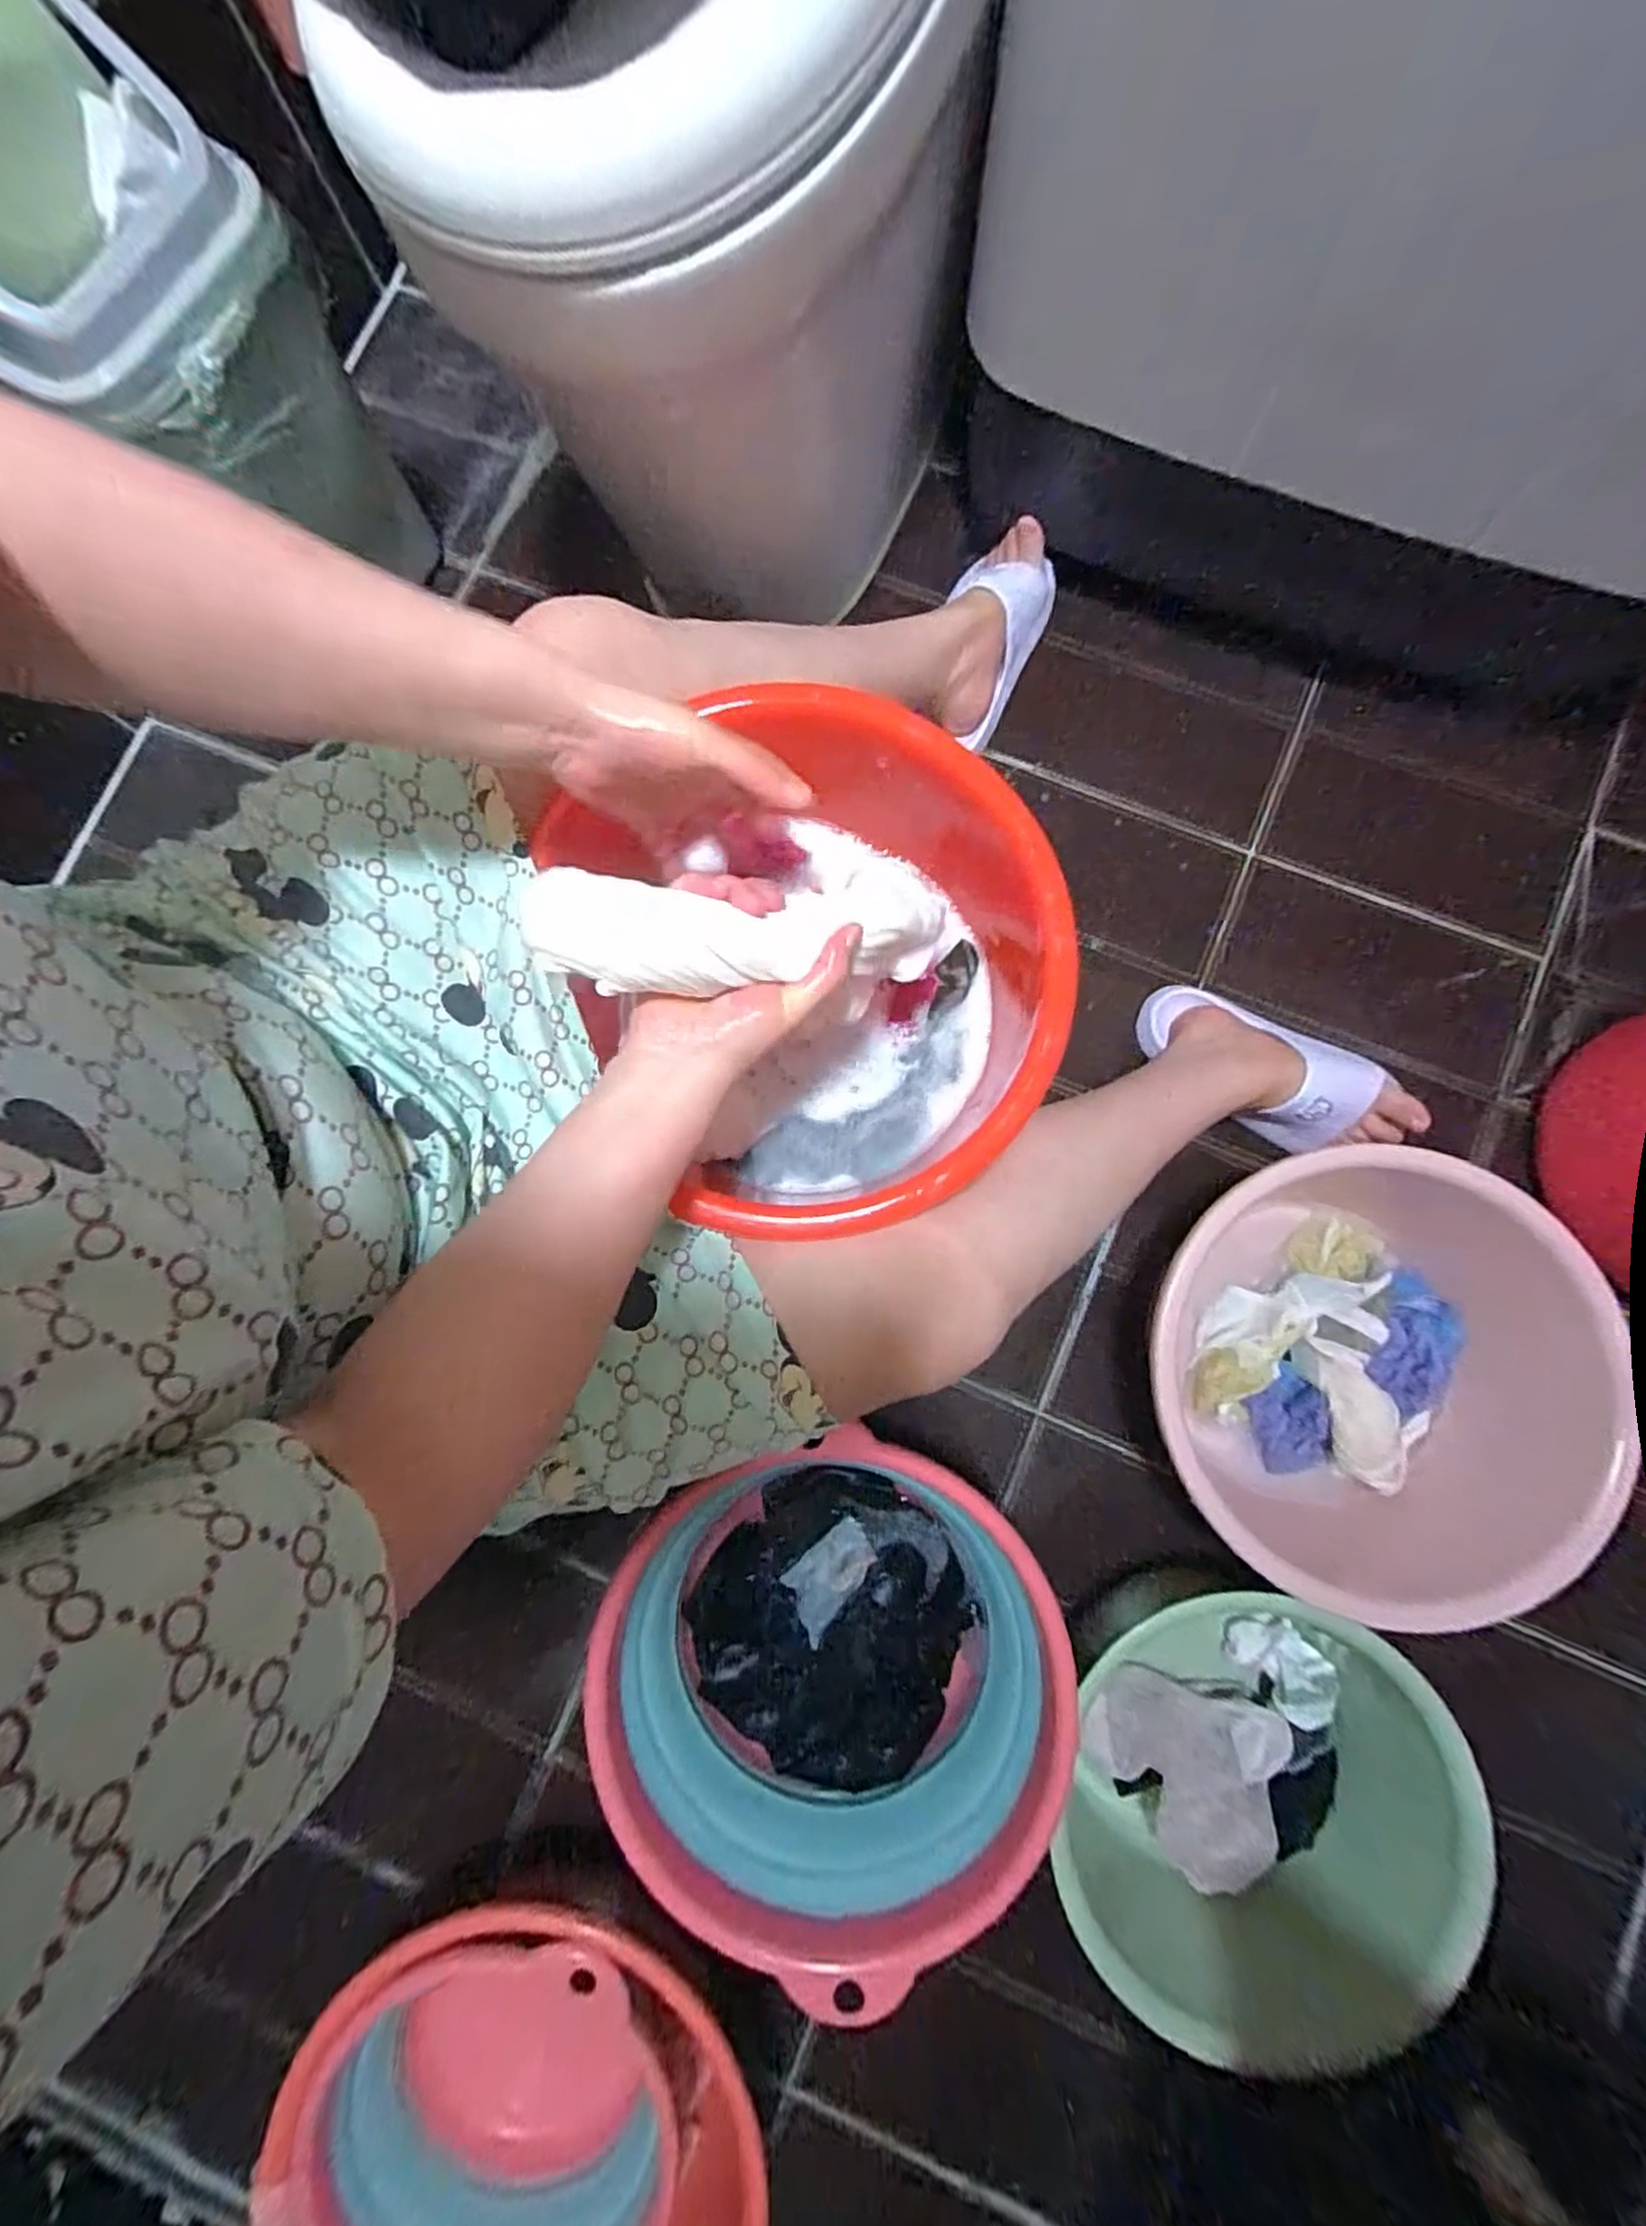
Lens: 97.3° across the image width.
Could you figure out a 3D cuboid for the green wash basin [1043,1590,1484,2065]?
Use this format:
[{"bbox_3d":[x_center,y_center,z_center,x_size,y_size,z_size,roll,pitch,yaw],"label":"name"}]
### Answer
[{"bbox_3d":[0.341,0.526,0.571,0.256,0.131,0.281,0,84,3],"label":"green wash basin"}]

